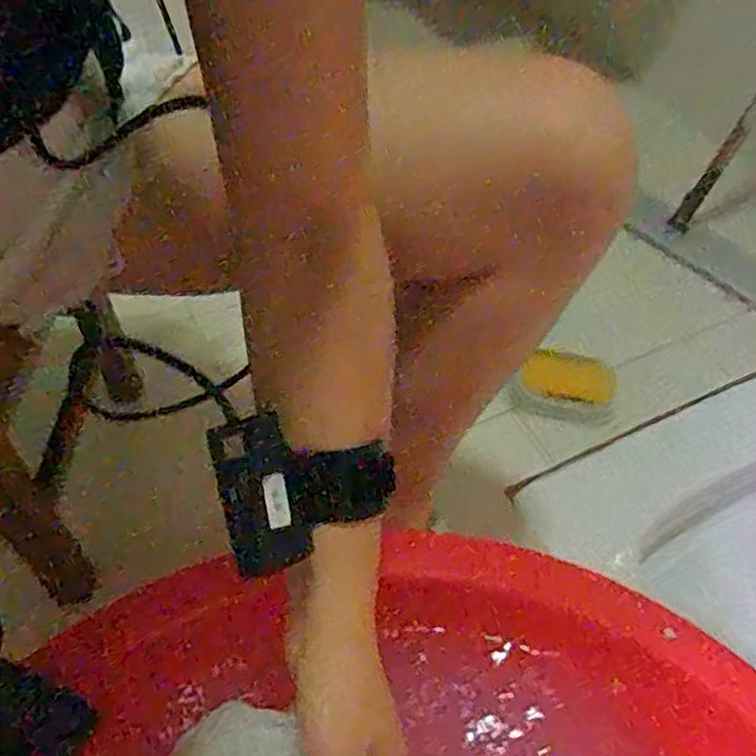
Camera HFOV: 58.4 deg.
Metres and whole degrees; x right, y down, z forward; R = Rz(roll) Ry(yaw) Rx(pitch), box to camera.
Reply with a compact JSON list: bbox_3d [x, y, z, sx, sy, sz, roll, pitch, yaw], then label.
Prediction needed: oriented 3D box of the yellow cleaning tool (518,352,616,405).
[{"bbox_3d":[0.248,0.001,0.890,0.117,0.041,0.054,12,49,4],"label":"yellow cleaning tool"}]

